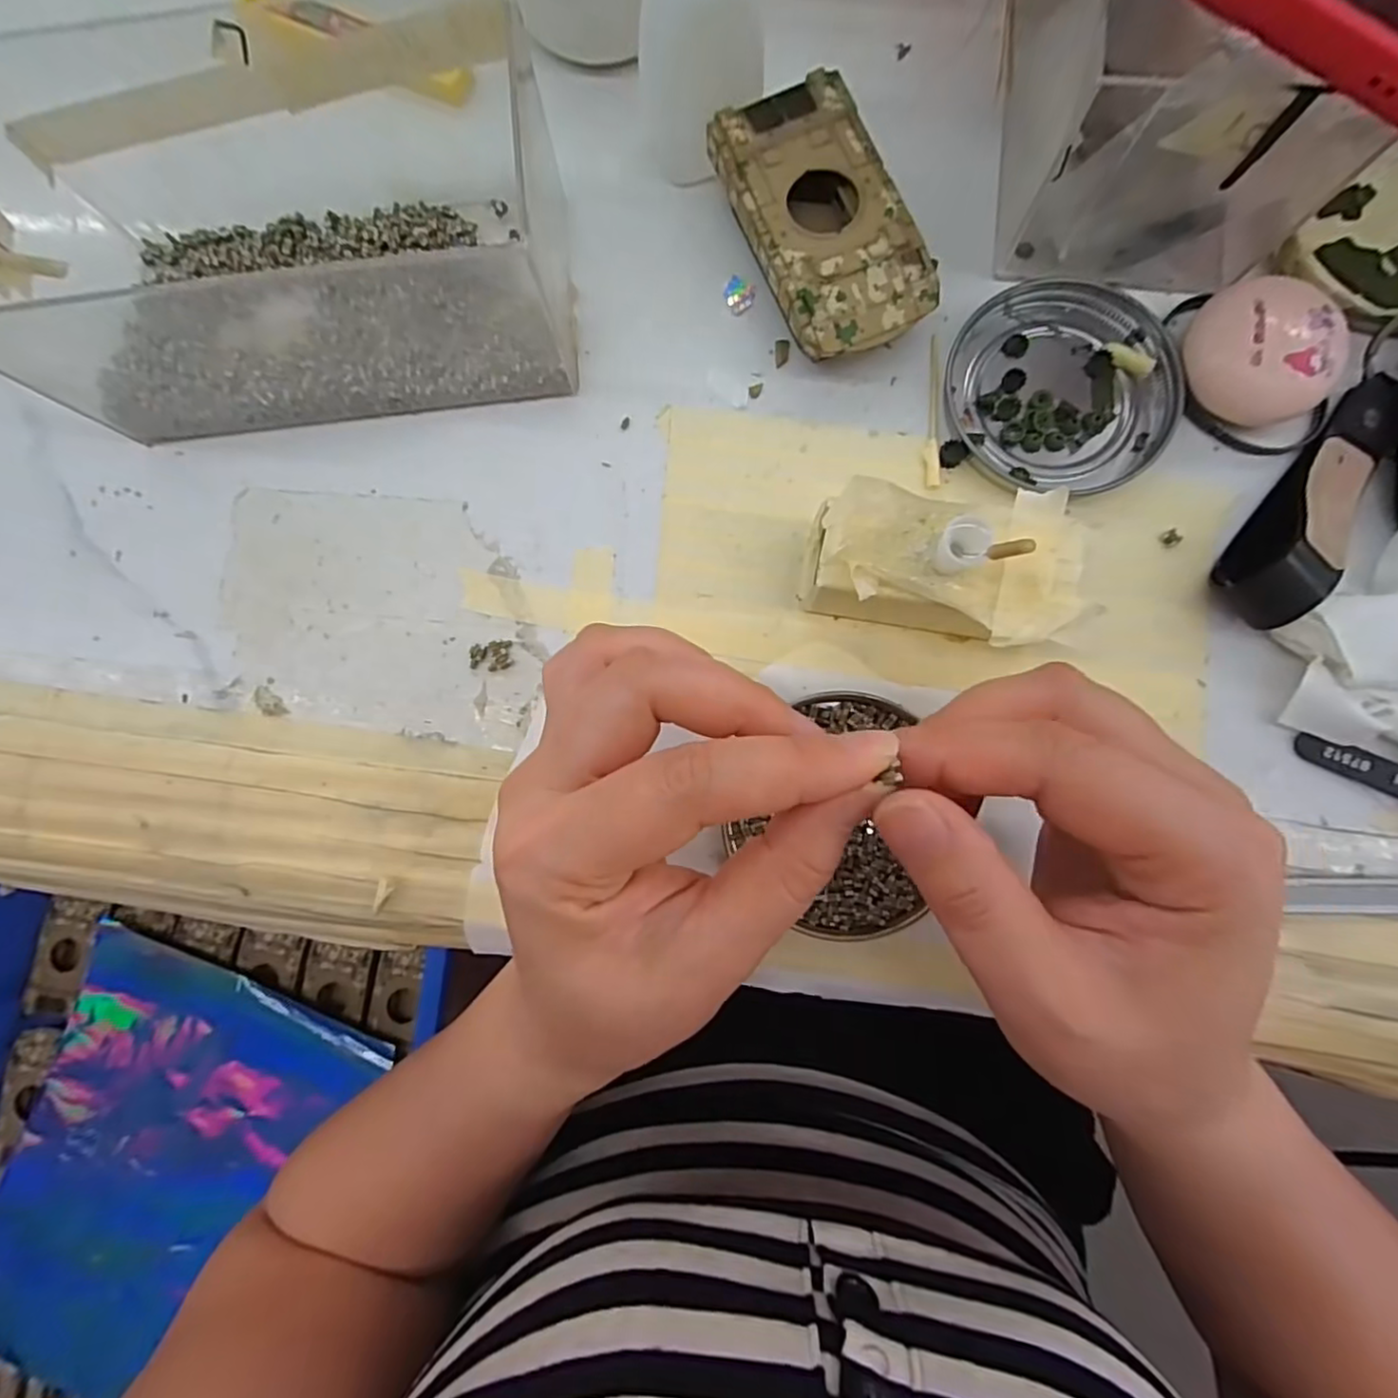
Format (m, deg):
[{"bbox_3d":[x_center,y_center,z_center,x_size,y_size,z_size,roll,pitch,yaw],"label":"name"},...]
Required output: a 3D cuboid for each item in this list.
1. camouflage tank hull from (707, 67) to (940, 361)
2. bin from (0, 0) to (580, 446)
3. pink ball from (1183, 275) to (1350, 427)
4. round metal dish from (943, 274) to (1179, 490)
[{"bbox_3d":[0.044,-0.166,0.232,0.053,0.025,0.094,-23,84,1],"label":"camouflage tank hull"},{"bbox_3d":[-0.138,-0.155,0.216,0.178,0.070,0.091,-6,84,3],"label":"bin"},{"bbox_3d":[0.191,-0.117,0.219,0.041,0.023,0.043,0,85,3],"label":"pink ball"},{"bbox_3d":[0.130,-0.112,0.230,0.074,0.008,0.076,0,85,3],"label":"round metal dish"}]

